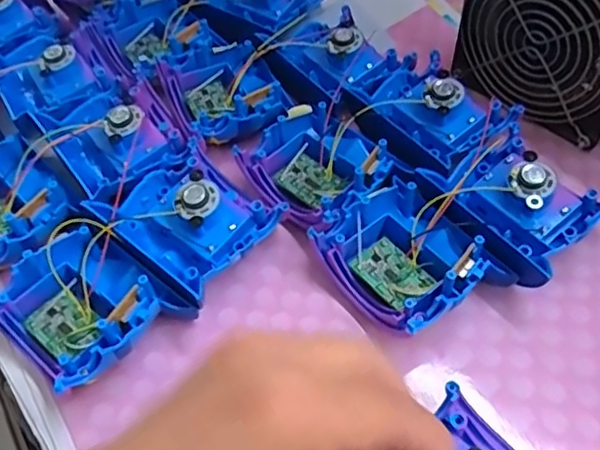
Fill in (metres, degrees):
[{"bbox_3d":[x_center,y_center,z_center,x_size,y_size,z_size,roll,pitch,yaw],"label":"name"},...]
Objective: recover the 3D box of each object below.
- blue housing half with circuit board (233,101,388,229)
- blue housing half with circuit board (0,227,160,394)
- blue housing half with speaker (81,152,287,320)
[{"bbox_3d":[0.012,-0.036,0.394,0.073,0.035,0.075,-37,60,-24],"label":"blue housing half with circuit board"},{"bbox_3d":[-0.121,0.045,0.332,0.079,0.033,0.066,33,60,24],"label":"blue housing half with circuit board"},{"bbox_3d":[-0.067,-0.002,0.368,0.082,0.040,0.081,34,60,24],"label":"blue housing half with speaker"}]

